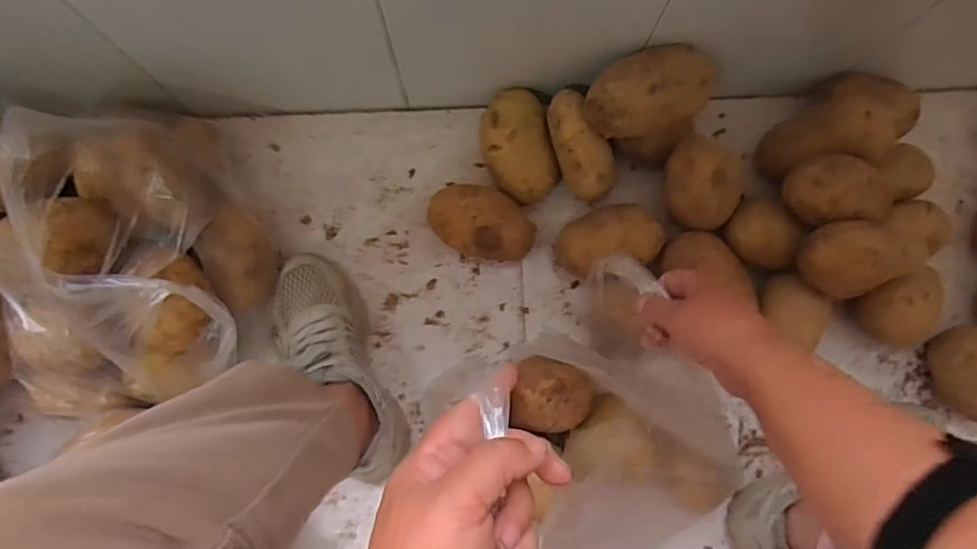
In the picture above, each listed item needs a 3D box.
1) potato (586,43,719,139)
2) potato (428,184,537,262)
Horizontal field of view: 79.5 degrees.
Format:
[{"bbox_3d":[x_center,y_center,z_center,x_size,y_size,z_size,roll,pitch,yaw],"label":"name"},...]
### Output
[{"bbox_3d":[0.164,-0.183,0.586,0.126,0.056,0.071,-20,82,-5],"label":"potato"},{"bbox_3d":[-0.007,-0.053,0.648,0.121,0.065,0.079,14,81,0],"label":"potato"}]

